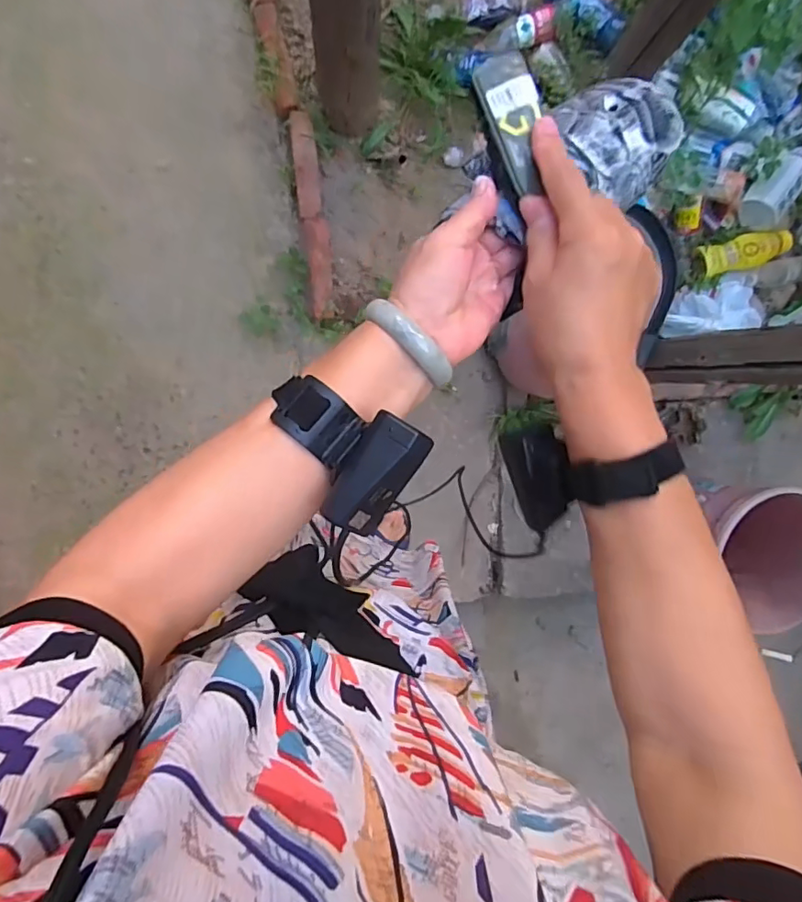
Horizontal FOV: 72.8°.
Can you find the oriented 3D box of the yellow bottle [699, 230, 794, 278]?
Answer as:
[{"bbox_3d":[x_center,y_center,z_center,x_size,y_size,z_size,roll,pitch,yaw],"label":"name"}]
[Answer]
[{"bbox_3d":[0.866,-0.502,1.372,0.245,0.047,0.083,-16,98,-2],"label":"yellow bottle"}]

